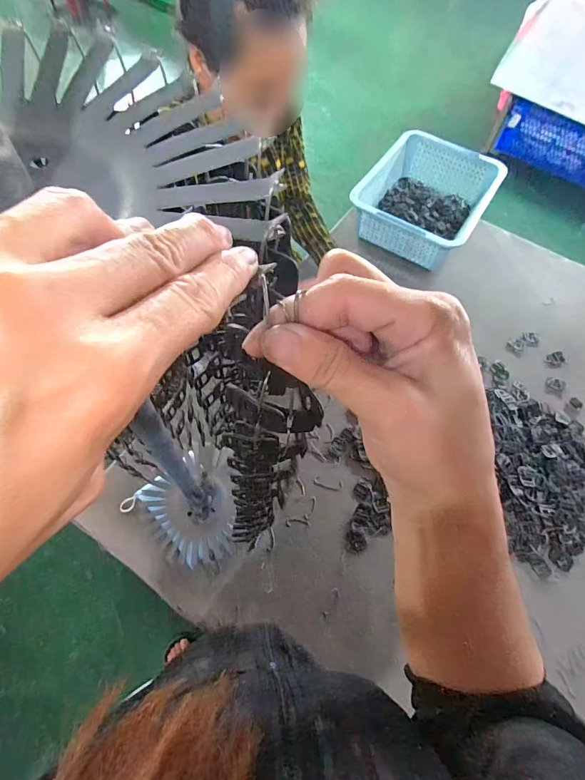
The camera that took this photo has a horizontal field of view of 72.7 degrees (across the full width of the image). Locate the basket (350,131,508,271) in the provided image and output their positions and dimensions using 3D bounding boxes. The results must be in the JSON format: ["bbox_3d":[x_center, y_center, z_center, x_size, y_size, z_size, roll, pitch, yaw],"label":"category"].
[{"bbox_3d":[0.349,-0.510,1.064,0.305,0.122,0.396,30,64,12],"label":"basket"}]

